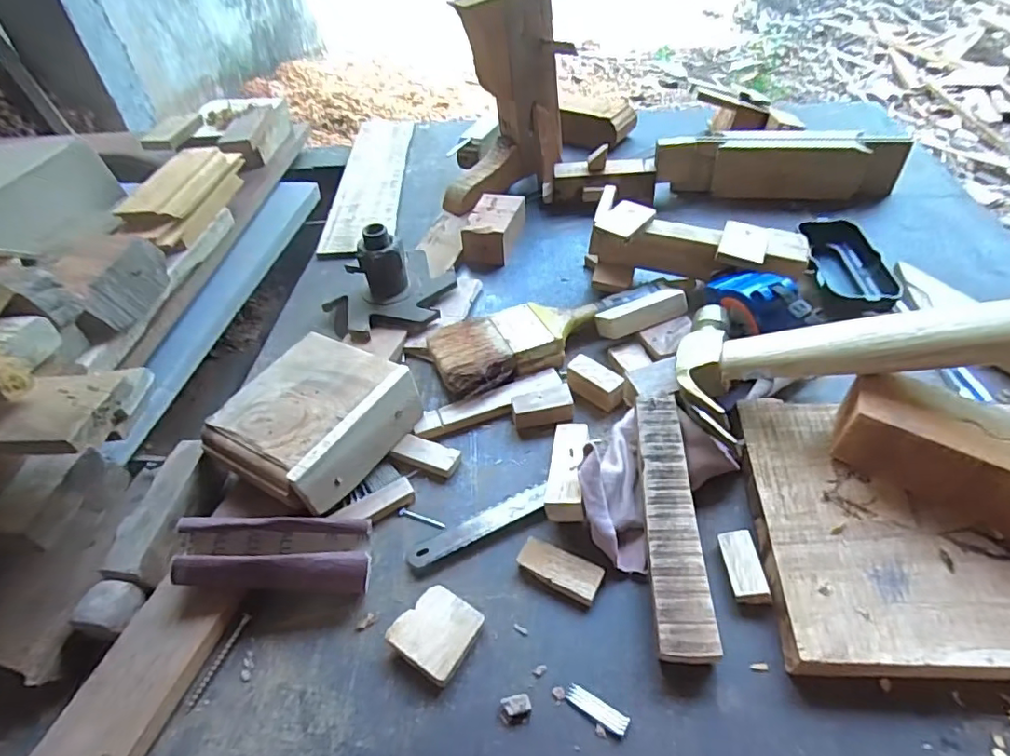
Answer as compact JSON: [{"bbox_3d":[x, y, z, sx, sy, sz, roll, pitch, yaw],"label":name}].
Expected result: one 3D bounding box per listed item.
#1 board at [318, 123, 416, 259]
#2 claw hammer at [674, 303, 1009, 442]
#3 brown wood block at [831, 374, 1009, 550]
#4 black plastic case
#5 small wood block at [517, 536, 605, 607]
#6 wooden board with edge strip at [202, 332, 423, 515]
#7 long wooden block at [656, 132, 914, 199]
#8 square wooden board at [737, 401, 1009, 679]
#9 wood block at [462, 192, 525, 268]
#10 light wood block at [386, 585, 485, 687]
[{"bbox_3d":[-0.155,-0.239,0.645,0.074,0.010,0.314,-3,49,-1],"label":"board"},{"bbox_3d":[0.238,-0.026,0.287,0.283,0.032,0.093,-7,42,33],"label":"claw hammer"},{"bbox_3d":[0.243,0.045,0.290,0.122,0.048,0.042,31,56,26],"label":"brown wood block"},{"bbox_3d":[0.276,-0.088,0.453,0.056,0.027,0.114,-4,49,-2],"label":"black plastic case"},{"bbox_3d":[0.030,0.107,0.305,0.045,0.010,0.021,20,52,18],"label":"small wood block"},{"bbox_3d":[-0.123,0.030,0.357,0.092,0.050,0.103,23,53,21],"label":"wooden board with edge strip"},{"bbox_3d":[0.268,-0.213,0.547,0.225,0.056,0.035,9,50,9],"label":"long wooden block"},{"bbox_3d":[0.251,0.077,0.294,0.223,0.028,0.155,2,49,3],"label":"square wooden board"},{"bbox_3d":[-0.010,-0.141,0.525,0.045,0.034,0.074,12,50,12],"label":"wood block"},{"bbox_3d":[-0.036,0.131,0.285,0.038,0.013,0.039,28,55,24],"label":"light wood block"}]

